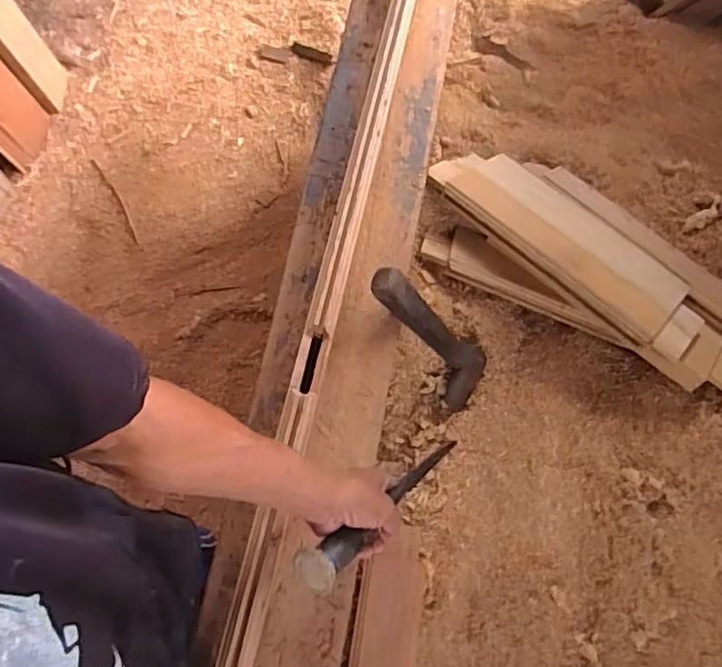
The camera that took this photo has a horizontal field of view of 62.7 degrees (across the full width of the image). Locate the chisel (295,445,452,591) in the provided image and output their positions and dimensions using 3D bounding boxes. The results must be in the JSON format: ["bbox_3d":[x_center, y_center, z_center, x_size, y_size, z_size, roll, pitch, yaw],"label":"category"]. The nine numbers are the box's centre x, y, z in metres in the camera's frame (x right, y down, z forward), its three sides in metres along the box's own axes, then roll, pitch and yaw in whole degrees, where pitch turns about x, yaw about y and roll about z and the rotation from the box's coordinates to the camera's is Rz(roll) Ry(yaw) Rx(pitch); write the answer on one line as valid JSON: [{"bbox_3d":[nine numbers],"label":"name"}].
[{"bbox_3d":[0.030,0.193,0.672,0.040,0.036,0.279,49,37,13],"label":"chisel"}]

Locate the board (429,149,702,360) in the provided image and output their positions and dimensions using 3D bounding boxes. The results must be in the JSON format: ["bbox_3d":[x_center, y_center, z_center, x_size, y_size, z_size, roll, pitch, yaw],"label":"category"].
[{"bbox_3d":[0.349,-0.158,0.991,0.492,0.038,0.190,42,57,17],"label":"board"}]

